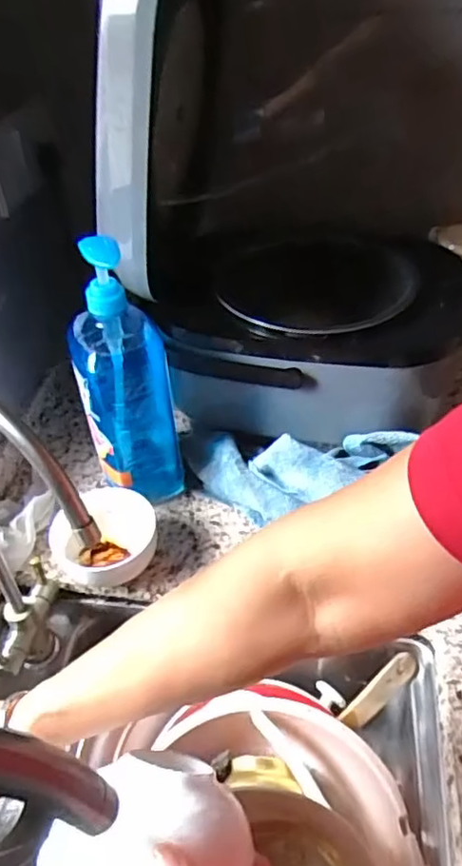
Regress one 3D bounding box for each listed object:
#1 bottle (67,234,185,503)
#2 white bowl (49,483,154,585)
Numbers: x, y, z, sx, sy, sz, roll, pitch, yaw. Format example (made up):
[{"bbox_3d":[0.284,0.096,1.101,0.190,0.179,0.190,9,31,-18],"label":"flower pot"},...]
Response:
[{"bbox_3d":[-0.105,-0.047,0.612,0.089,0.290,0.066,-15,43,-12],"label":"bottle"},{"bbox_3d":[-0.132,0.105,0.627,0.100,0.049,0.088,-28,48,-25],"label":"white bowl"}]

